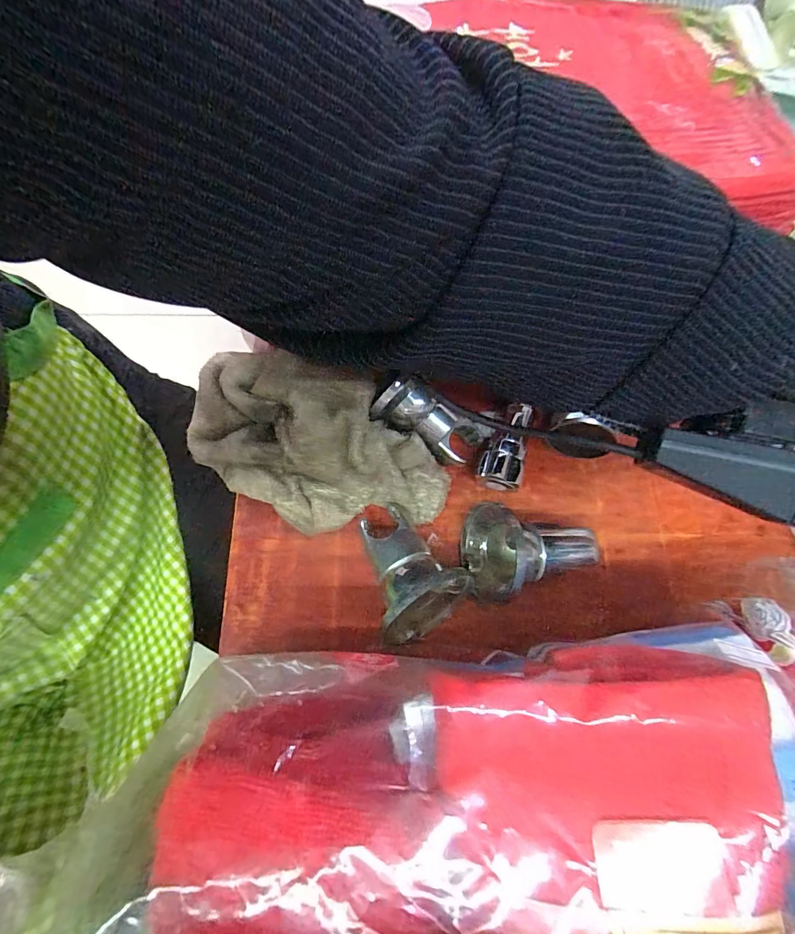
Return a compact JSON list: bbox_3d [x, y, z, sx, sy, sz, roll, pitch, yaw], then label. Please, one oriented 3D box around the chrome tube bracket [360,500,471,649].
[{"bbox_3d":[0.002,0.068,0.269,0.060,0.041,0.074,-38,74,-12],"label":"chrome tube bracket"}]

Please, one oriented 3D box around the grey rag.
[{"bbox_3d":[-0.065,-0.019,0.289,0.200,0.062,0.106,14,71,5],"label":"grey rag"}]

